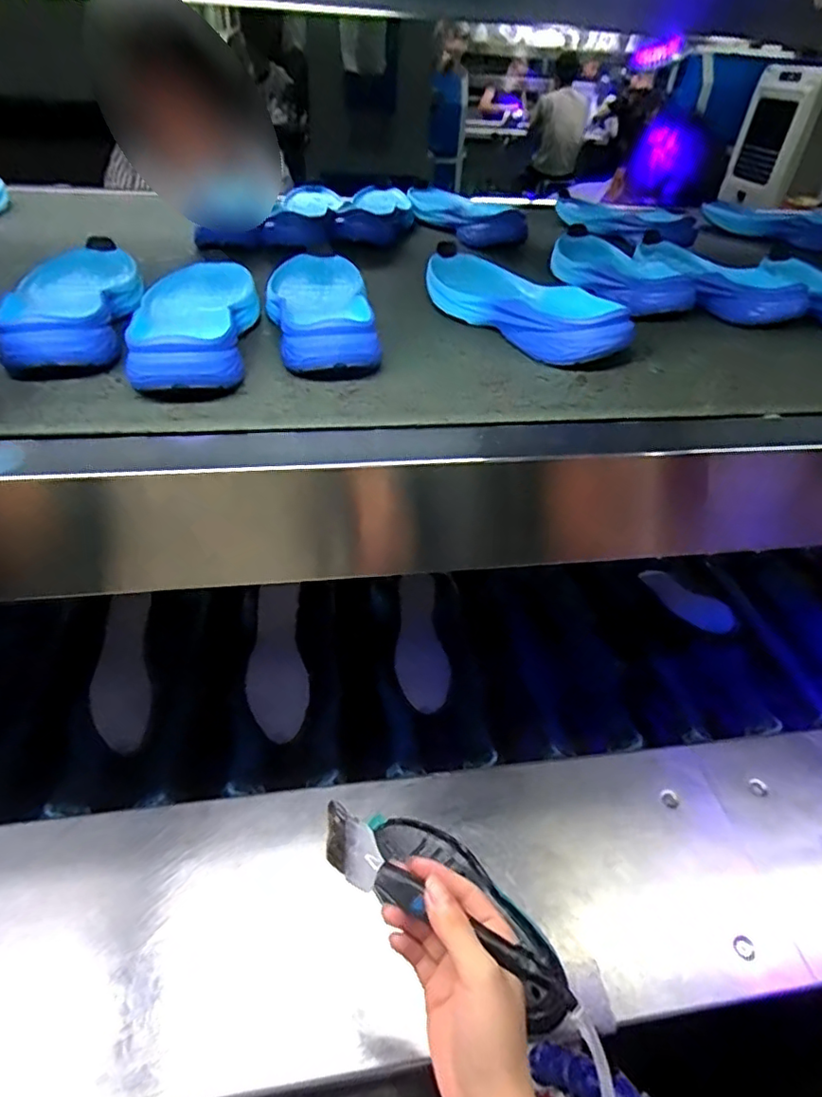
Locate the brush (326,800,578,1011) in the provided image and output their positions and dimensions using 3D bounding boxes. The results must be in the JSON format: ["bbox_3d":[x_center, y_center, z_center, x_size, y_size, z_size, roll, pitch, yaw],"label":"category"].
[{"bbox_3d":[0.013,0.215,0.354,0.175,0.022,0.029,23,45,26],"label":"brush"}]

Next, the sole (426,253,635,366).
[{"bbox_3d":[0.095,-0.222,0.531,0.091,0.042,0.228,-28,50,-31],"label":"sole"}]

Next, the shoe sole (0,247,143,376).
[{"bbox_3d":[-0.257,-0.193,0.452,0.078,0.039,0.211,-11,43,-16],"label":"shoe sole"}]

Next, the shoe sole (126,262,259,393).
[{"bbox_3d":[-0.164,-0.180,0.454,0.084,0.034,0.204,-6,42,-11],"label":"shoe sole"}]

